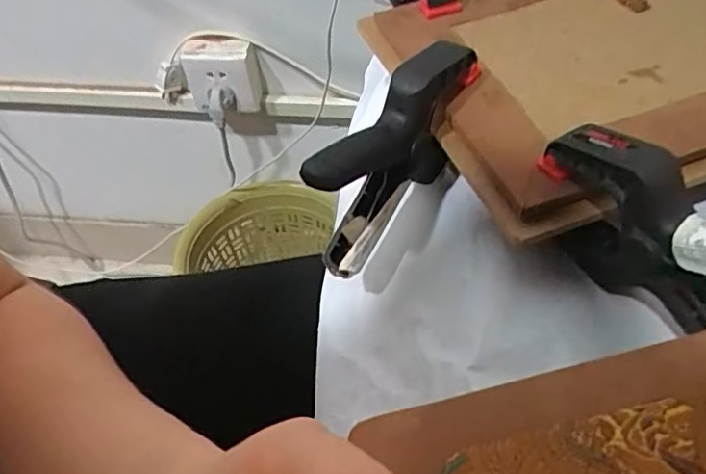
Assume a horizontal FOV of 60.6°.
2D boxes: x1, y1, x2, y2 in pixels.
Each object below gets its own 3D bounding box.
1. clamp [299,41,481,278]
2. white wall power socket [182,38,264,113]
[{"bbox_3d":[0.019,-0.037,0.265,0.025,0.066,0.097,29,58,24],"label":"clamp"},{"bbox_3d":[-0.174,-0.207,0.786,0.101,0.086,0.049,-1,51,4],"label":"white wall power socket"}]

